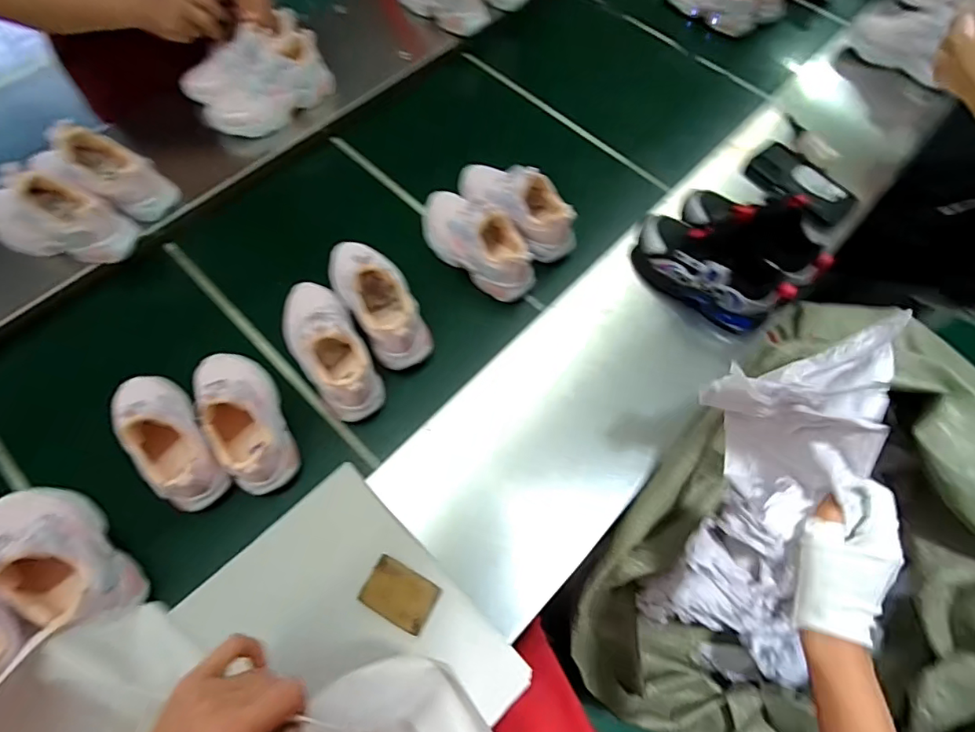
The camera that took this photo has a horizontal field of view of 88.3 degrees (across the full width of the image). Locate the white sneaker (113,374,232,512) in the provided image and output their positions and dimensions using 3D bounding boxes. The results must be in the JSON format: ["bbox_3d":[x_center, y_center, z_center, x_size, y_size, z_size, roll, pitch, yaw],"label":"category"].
[{"bbox_3d":[-0.384,0.075,0.589,0.082,0.089,0.196,-37,72,-17],"label":"white sneaker"}]

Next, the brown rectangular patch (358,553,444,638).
[{"bbox_3d":[-0.091,0.236,0.521,0.072,0.008,0.051,27,66,8],"label":"brown rectangular patch"}]

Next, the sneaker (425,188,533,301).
[{"bbox_3d":[-0.018,-0.185,0.710,0.199,0.092,0.074,40,70,14],"label":"sneaker"}]

